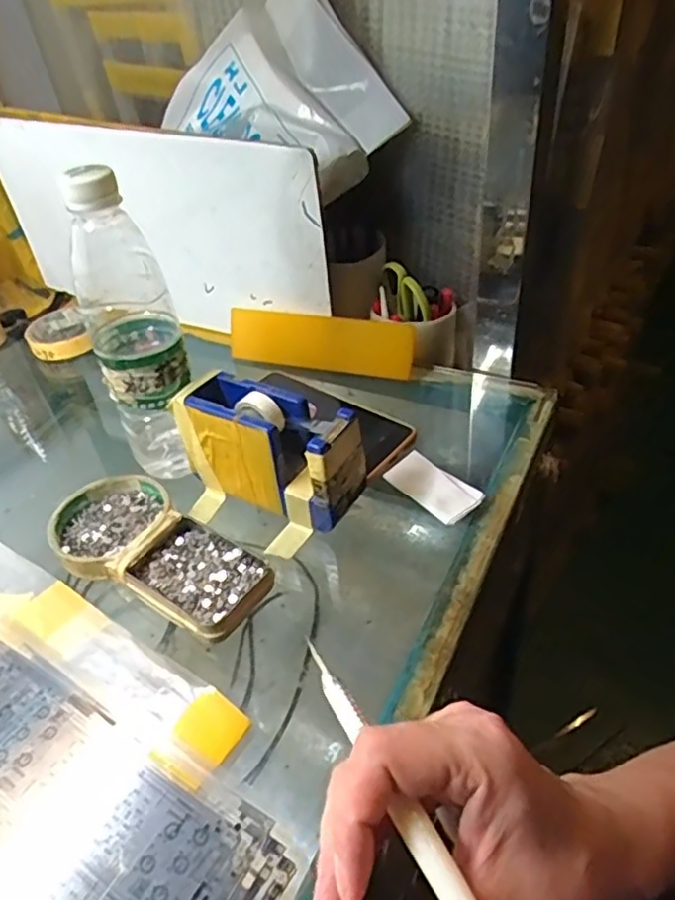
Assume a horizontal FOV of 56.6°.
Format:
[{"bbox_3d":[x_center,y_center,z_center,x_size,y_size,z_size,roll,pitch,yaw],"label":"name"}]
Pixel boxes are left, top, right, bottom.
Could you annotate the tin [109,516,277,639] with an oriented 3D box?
[{"bbox_3d":[-0.089,0.080,0.403,0.092,0.013,0.062,22,48,31],"label":"tin"}]

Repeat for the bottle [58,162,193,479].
[{"bbox_3d":[-0.143,-0.083,0.443,0.058,0.215,0.066,-16,40,-11],"label":"bottle"}]

